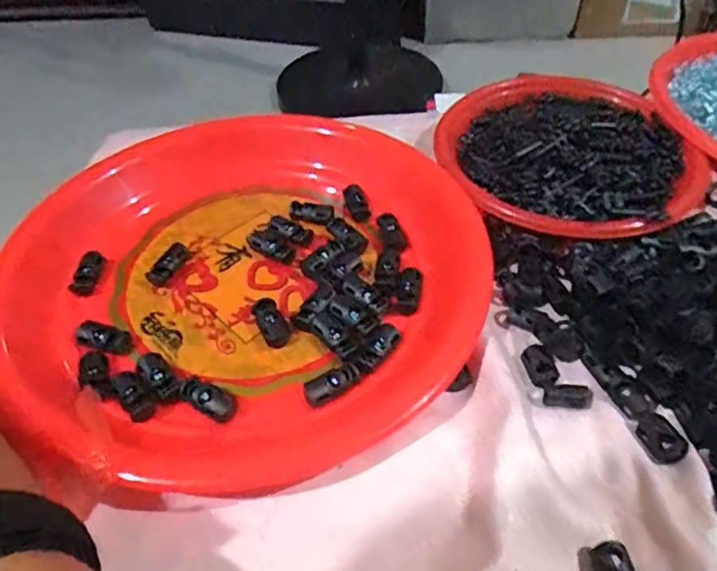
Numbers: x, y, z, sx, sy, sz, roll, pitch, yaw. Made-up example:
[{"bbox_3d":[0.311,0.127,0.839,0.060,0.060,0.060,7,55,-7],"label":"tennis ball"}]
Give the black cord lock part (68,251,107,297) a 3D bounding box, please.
[{"bbox_3d":[-0.151,-0.007,0.325,0.014,0.005,0.030,-3,48,1],"label":"black cord lock part"}]

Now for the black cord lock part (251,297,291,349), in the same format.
[{"bbox_3d":[-0.045,0.018,0.297,0.014,0.011,0.026,-24,51,-17],"label":"black cord lock part"}]

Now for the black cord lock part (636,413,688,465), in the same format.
[{"bbox_3d":[0.129,0.065,0.247,0.014,0.009,0.021,-11,48,-6],"label":"black cord lock part"}]

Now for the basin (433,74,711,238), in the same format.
[{"bbox_3d":[0.132,-0.085,0.365,0.153,0.030,0.138,29,55,26],"label":"basin"}]

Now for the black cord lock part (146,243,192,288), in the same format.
[{"bbox_3d":[-0.107,-0.012,0.326,0.011,0.008,0.029,20,52,21],"label":"black cord lock part"}]

